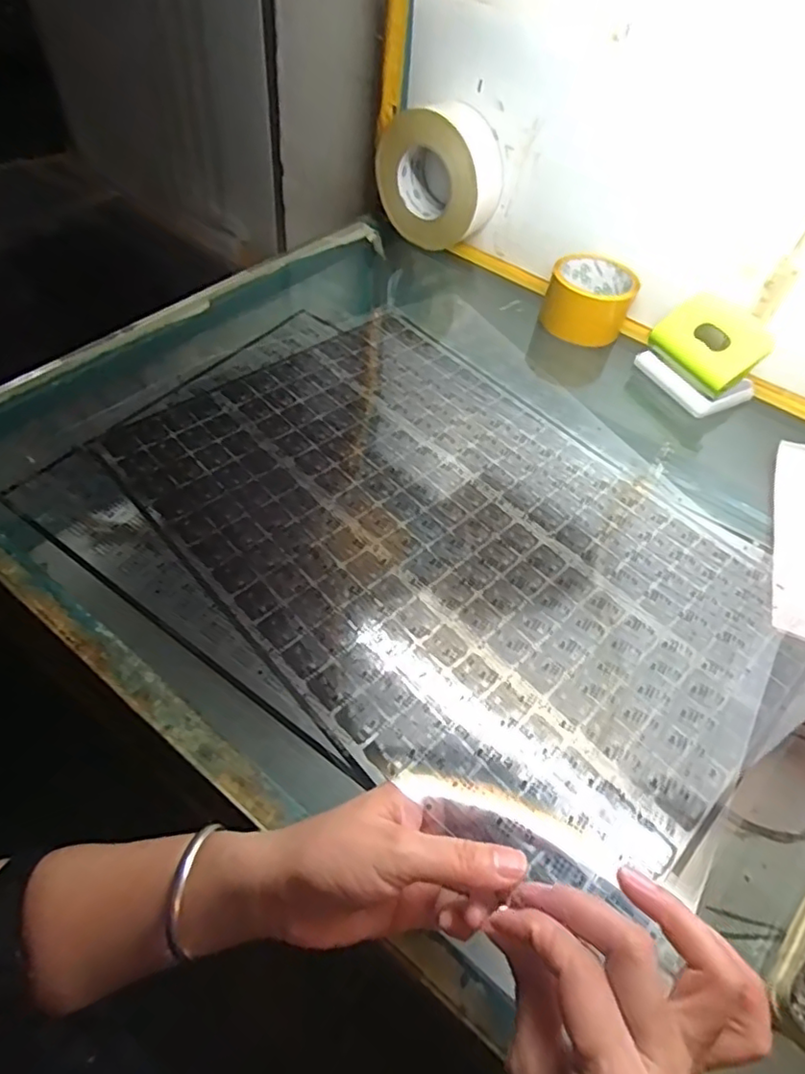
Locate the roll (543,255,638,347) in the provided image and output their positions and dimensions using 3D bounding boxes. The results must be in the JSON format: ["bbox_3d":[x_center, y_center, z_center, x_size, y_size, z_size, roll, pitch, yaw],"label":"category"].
[{"bbox_3d":[0.208,-0.267,0.643,0.088,0.066,0.088,3,52,-4],"label":"roll"}]

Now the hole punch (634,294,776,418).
[{"bbox_3d":[0.302,-0.183,0.580,0.071,0.070,0.103,-20,57,-22],"label":"hole punch"}]

